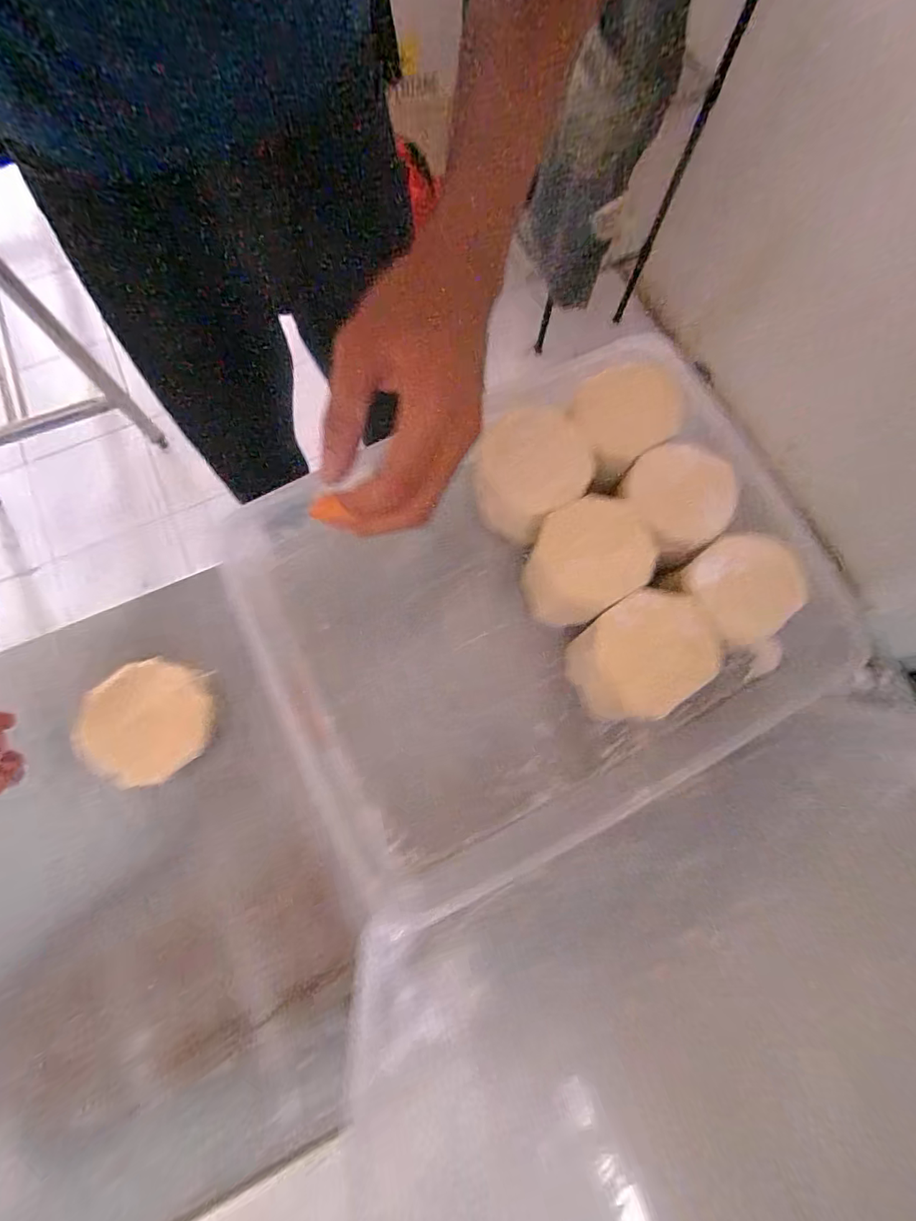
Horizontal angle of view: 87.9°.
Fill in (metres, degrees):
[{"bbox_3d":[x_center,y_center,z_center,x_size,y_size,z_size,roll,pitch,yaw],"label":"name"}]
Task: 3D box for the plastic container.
[{"bbox_3d":[0.037,-0.004,0.354,0.376,0.104,0.317,-25,77,-8],"label":"plastic container"}]

